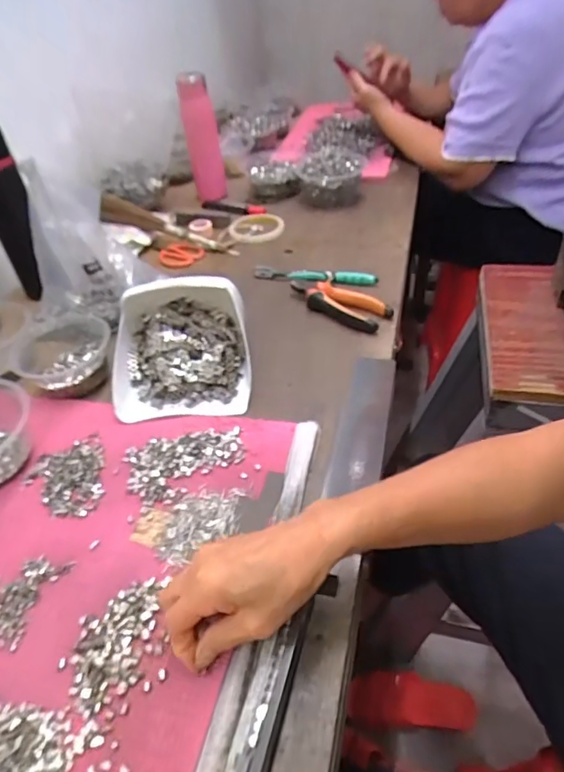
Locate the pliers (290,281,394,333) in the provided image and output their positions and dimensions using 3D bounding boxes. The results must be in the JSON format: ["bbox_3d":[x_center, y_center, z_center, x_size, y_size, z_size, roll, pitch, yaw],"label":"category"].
[{"bbox_3d":[0.073,-0.115,0.687,0.151,0.015,0.058,32,54,33],"label":"pliers"}]

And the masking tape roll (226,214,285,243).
[{"bbox_3d":[-0.044,-0.282,0.910,0.099,0.014,0.080,-13,59,-8],"label":"masking tape roll"}]

